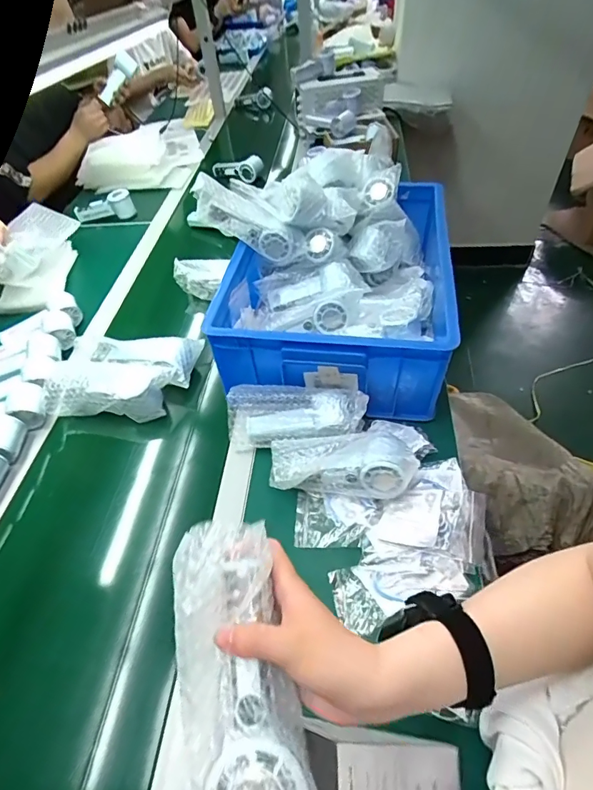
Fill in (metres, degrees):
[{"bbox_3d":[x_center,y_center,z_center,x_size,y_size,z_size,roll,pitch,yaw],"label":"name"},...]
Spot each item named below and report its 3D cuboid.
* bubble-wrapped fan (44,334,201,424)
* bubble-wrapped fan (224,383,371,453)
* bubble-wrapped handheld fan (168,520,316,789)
[{"bbox_3d":[-0.290,-0.034,0.745,0.223,0.060,0.148,1,50,6],"label":"bubble-wrapped fan"},{"bbox_3d":[-0.001,0.030,0.647,0.198,0.067,0.074,-3,49,2],"label":"bubble-wrapped fan"},{"bbox_3d":[-0.039,0.177,0.263,0.076,0.047,0.184,-12,70,-5],"label":"bubble-wrapped handheld fan"}]

